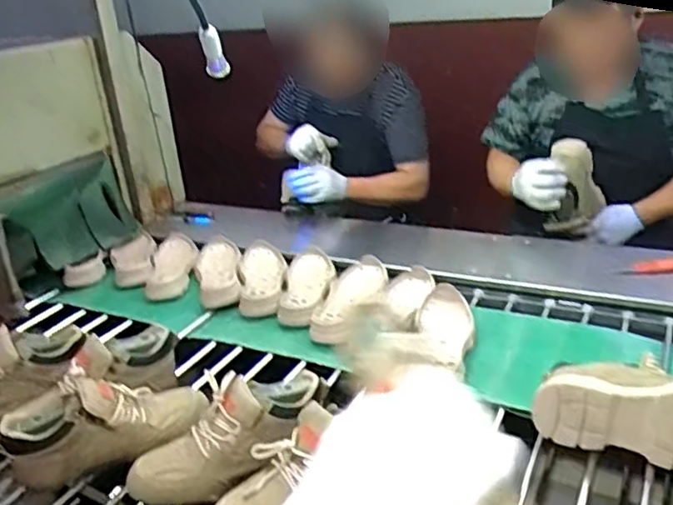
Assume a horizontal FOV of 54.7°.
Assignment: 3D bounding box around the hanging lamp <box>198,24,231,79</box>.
[{"bbox_3d":[-0.267,-0.439,1.430,0.051,0.108,0.046,-10,24,-7],"label":"hanging lamp"}]

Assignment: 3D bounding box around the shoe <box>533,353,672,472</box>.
[{"bbox_3d":[0.432,0.205,0.891,0.288,0.093,0.141,6,27,27],"label":"shoe"}]

